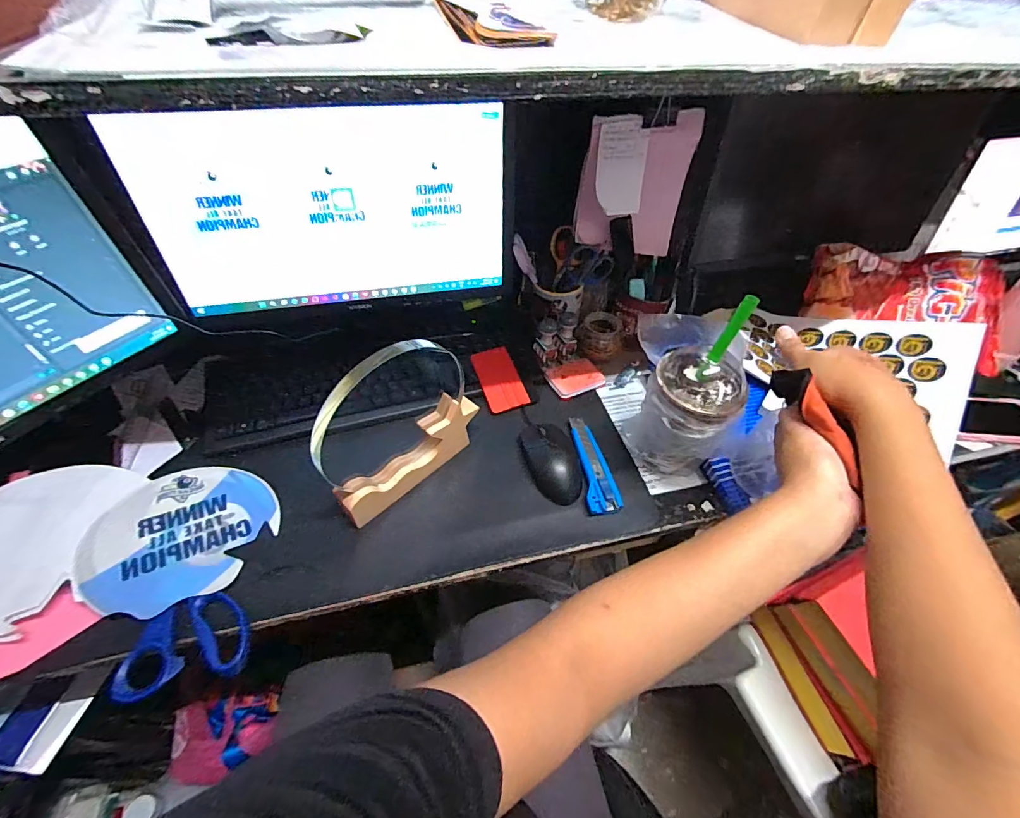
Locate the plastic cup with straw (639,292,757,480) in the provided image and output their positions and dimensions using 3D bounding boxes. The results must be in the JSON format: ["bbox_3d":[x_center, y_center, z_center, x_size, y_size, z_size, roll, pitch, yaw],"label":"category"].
[{"bbox_3d":[0.198,-0.007,0.478,0.102,0.218,0.104,33,55,23],"label":"plastic cup with straw"}]

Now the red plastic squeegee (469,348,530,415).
[{"bbox_3d":[-0.016,-0.044,0.623,0.059,0.004,0.101,-15,65,-19],"label":"red plastic squeegee"}]

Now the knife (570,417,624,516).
[{"bbox_3d":[0.106,0.067,0.543,0.040,0.016,0.138,-2,49,-5],"label":"knife"}]

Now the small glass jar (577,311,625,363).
[{"bbox_3d":[0.140,-0.112,0.668,0.070,0.048,0.056,16,50,11],"label":"small glass jar"}]

